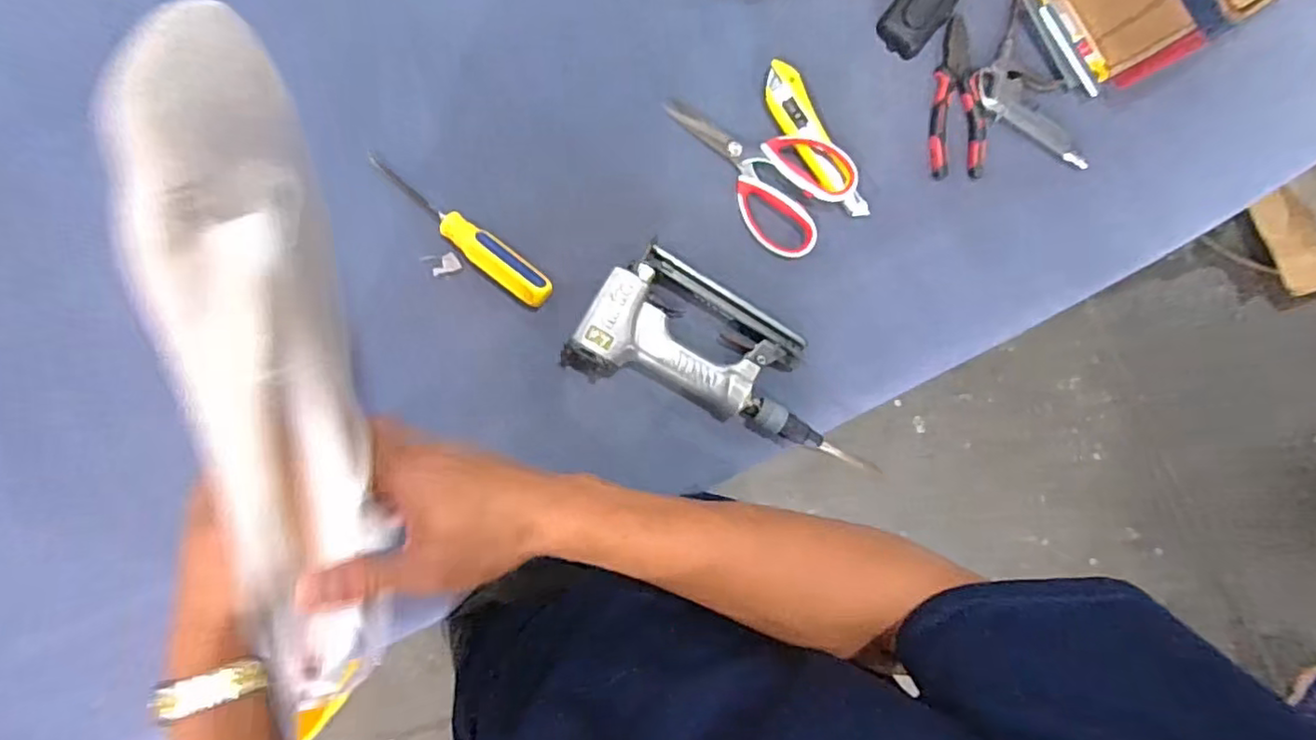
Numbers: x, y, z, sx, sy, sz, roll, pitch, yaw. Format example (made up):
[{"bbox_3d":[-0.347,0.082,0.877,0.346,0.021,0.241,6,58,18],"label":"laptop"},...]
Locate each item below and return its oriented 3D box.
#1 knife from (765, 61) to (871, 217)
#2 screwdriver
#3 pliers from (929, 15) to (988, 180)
[{"bbox_3d":[0.150,-0.218,0.607,0.036,0.017,0.161,-29,91,-6],"label":"knife"},{"bbox_3d":[-0.179,-0.123,0.578,0.190,0.026,0.030,37,85,-3],"label":"screwdriver"},{"bbox_3d":[0.299,-0.267,0.628,0.057,0.013,0.150,2,89,-3],"label":"pliers"}]

